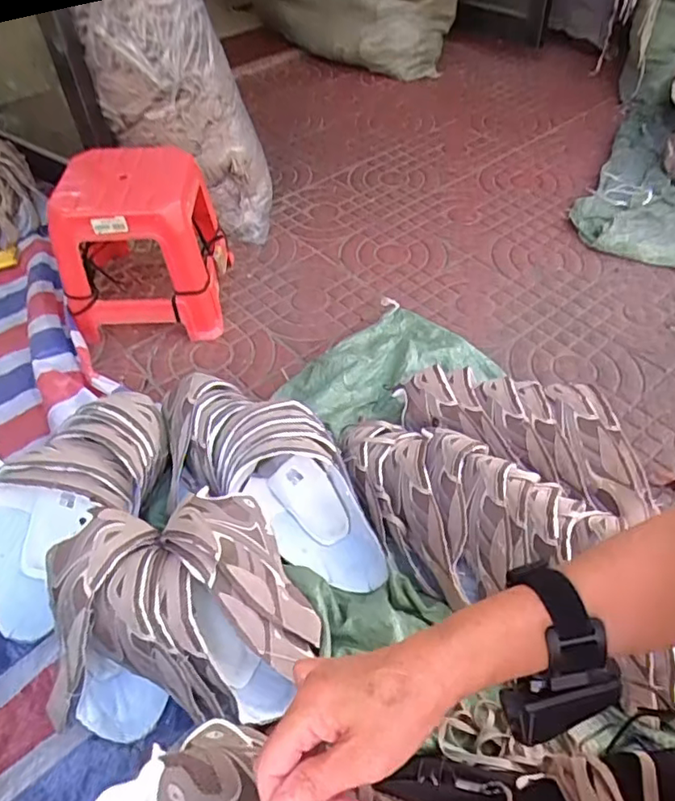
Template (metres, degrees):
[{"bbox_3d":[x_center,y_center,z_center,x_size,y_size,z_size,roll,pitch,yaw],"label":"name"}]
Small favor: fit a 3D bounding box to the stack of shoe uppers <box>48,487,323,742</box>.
[{"bbox_3d":[-0.184,0.256,0.716,0.291,0.180,0.218,-8,48,-4],"label":"stack of shoe uppers"}]

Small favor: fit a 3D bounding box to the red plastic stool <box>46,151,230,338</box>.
[{"bbox_3d":[-0.380,-0.304,1.149,0.281,0.298,0.257,-5,48,-2],"label":"red plastic stool"}]

